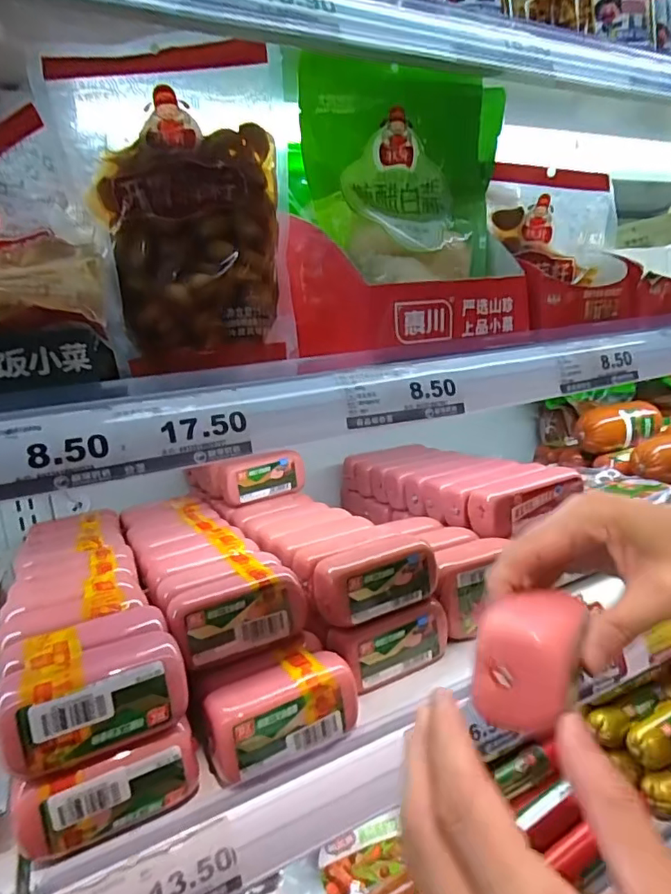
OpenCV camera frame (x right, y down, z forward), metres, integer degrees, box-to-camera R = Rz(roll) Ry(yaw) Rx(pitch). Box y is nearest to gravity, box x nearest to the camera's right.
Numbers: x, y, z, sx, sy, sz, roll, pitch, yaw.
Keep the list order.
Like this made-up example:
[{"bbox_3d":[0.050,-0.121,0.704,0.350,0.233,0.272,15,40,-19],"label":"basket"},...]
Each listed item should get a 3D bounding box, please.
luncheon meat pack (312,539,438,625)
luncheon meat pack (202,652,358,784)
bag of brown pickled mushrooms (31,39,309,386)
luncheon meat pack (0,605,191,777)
[{"bbox_3d":[0.033,0.106,0.442,0.102,0.048,0.034,-11,8,-22],"label":"luncheon meat pack"},{"bbox_3d":[-0.037,0.177,0.366,0.101,0.043,0.041,-11,8,-26],"label":"luncheon meat pack"},{"bbox_3d":[-0.096,-0.148,0.348,0.142,0.188,0.035,-8,8,-1],"label":"bag of brown pickled mushrooms"},{"bbox_3d":[-0.146,0.142,0.335,0.101,0.048,0.080,-11,8,-27],"label":"luncheon meat pack"}]

